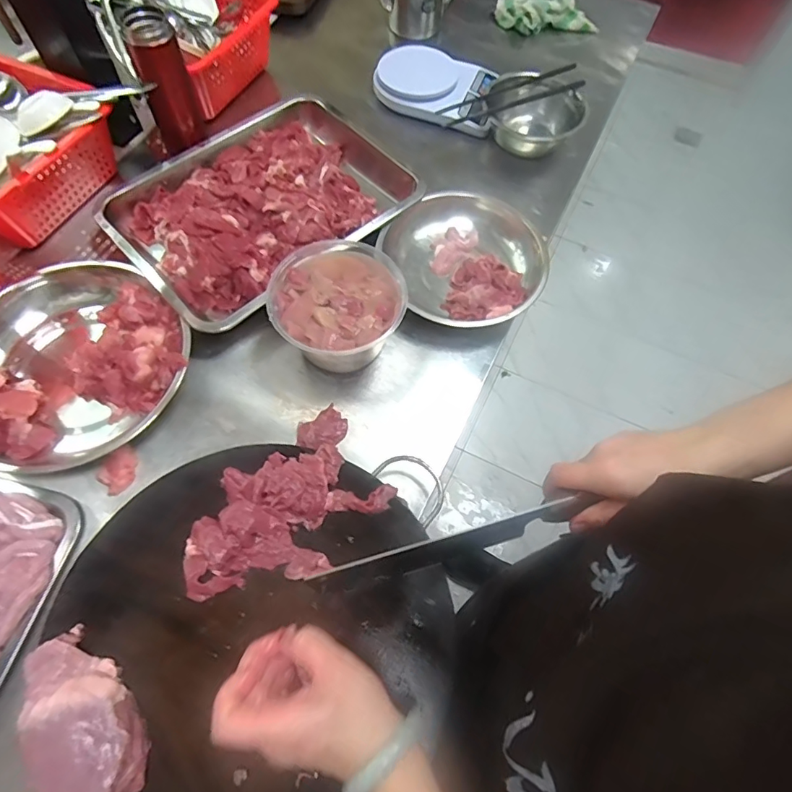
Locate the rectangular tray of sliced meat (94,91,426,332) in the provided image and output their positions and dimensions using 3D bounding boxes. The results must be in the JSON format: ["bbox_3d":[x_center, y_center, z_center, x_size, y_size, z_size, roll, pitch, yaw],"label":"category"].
[{"bbox_3d":[-0.173,-0.251,0.645,0.351,0.056,0.276,-41,72,-19],"label":"rectangular tray of sliced meat"}]

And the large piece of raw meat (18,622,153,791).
[{"bbox_3d":[-0.231,0.241,0.364,0.067,0.036,0.139,-34,70,-17],"label":"large piece of raw meat"}]

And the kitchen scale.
[{"bbox_3d":[0.073,-0.487,0.774,0.194,0.041,0.148,23,65,9],"label":"kitchen scale"}]

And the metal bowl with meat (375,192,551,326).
[{"bbox_3d":[0.089,-0.169,0.623,0.181,0.052,0.190,1,64,-2],"label":"metal bowl with meat"}]

